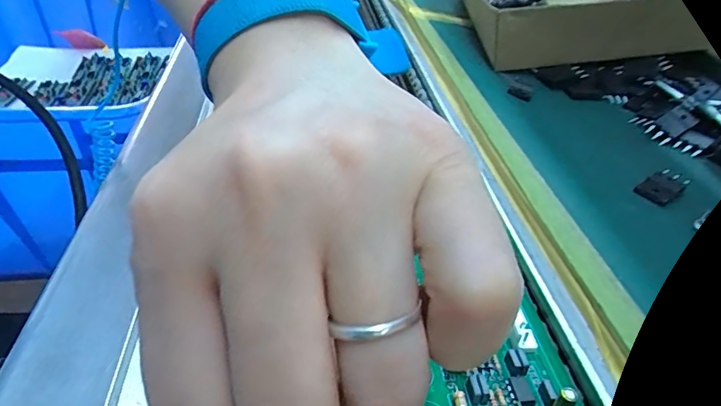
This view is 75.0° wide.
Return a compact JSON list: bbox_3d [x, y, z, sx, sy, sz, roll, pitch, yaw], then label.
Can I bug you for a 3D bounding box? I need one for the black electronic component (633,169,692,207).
[{"bbox_3d":[0.154,-0.008,0.239,0.030,0.005,0.016,-23,45,-31],"label":"black electronic component"}]

